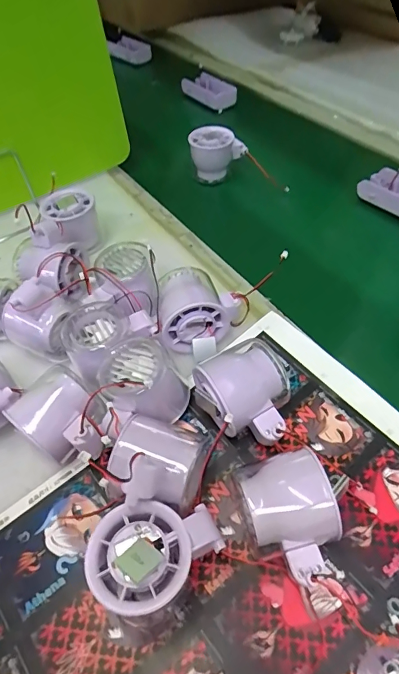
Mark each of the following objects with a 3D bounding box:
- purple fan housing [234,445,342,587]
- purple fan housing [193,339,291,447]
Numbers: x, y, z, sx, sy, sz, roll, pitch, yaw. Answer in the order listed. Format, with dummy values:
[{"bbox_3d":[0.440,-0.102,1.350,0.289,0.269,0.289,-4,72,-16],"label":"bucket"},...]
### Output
[{"bbox_3d":[0.058,0.116,0.281,0.051,0.056,0.070,-15,49,-6],"label":"purple fan housing"},{"bbox_3d":[0.038,0.048,0.340,0.063,0.051,0.075,-30,52,-18],"label":"purple fan housing"}]

